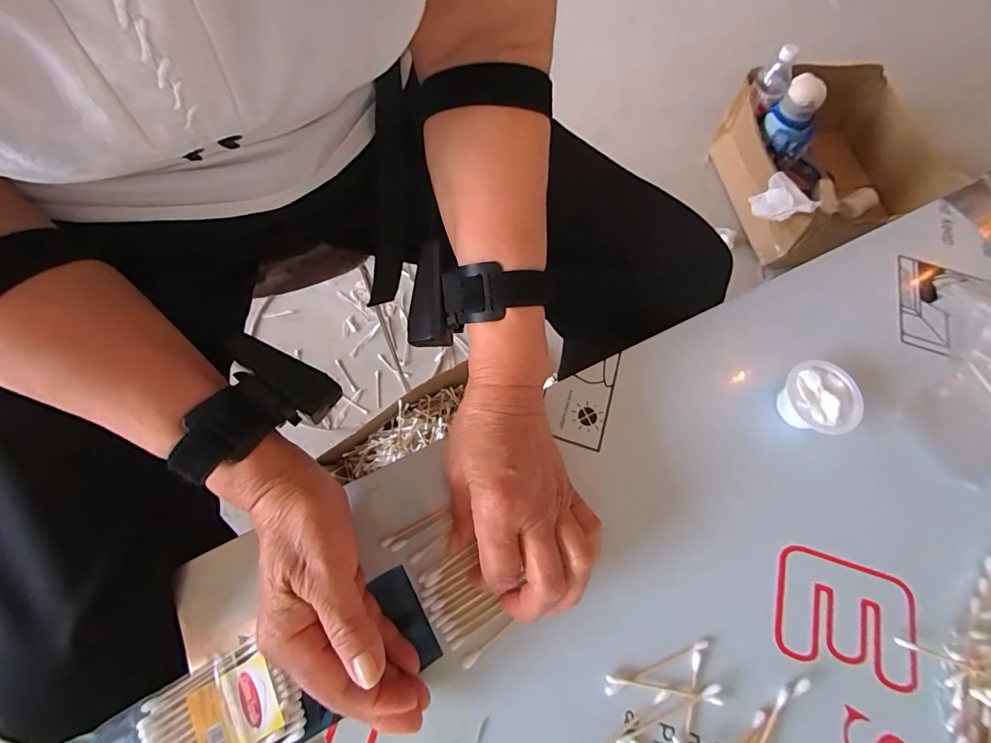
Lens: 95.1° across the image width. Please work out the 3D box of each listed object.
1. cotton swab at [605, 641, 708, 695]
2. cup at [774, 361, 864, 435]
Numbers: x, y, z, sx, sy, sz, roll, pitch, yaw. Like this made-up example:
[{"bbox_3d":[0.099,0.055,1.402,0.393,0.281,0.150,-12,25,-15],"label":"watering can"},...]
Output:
[{"bbox_3d":[0.100,0.183,0.281,0.070,0.004,0.005,-18,70,-10],"label":"cotton swab"},{"bbox_3d":[0.238,0.023,0.341,0.049,0.034,0.053,1,68,-3],"label":"cup"}]

